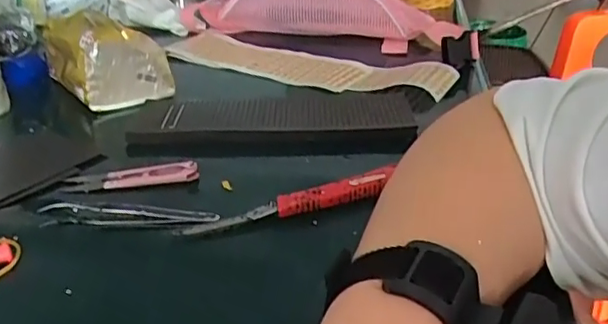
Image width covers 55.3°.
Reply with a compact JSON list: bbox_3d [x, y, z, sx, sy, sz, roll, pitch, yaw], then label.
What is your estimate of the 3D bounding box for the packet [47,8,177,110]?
[{"bbox_3d":[-0.214,-0.118,0.623,0.094,0.070,0.158,-18,32,-31],"label":"packet"}]

